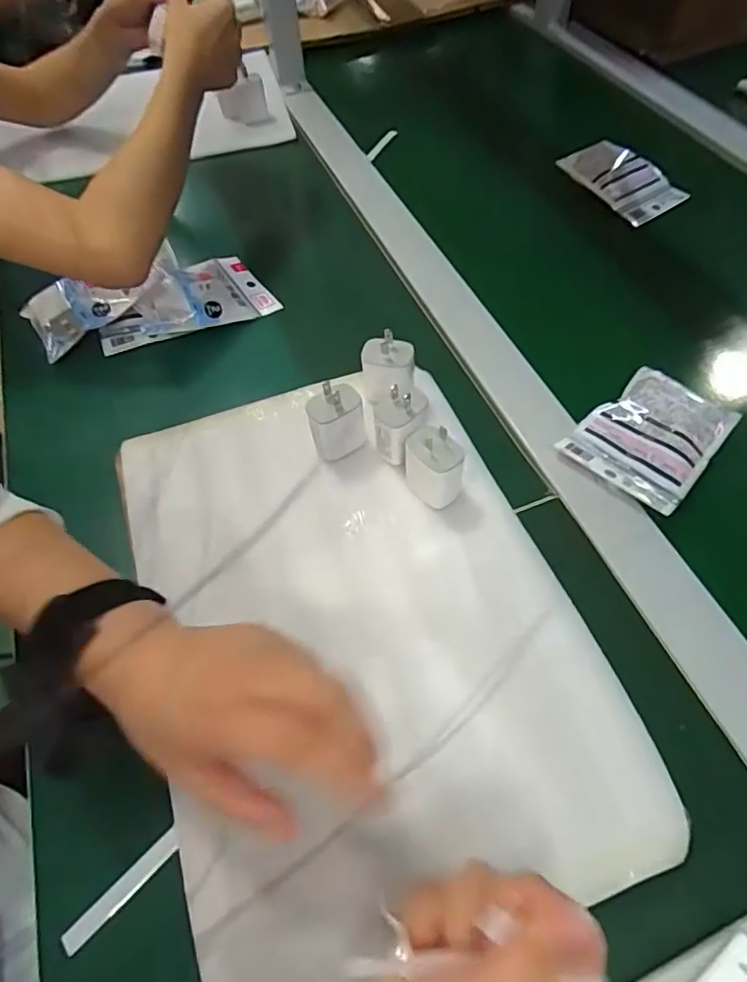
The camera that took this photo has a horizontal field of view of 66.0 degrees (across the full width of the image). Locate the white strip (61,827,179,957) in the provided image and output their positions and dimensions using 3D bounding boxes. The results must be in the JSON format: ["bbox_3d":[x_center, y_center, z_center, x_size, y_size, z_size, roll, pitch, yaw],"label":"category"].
[{"bbox_3d":[-0.137,0.220,0.316,0.071,0.004,0.012,-41,73,-21],"label":"white strip"}]

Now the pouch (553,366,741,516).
[{"bbox_3d":[0.221,-0.045,0.461,0.113,0.028,0.094,-41,63,-21],"label":"pouch"}]

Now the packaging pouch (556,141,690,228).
[{"bbox_3d":[0.296,-0.368,0.682,0.134,0.015,0.078,41,78,10],"label":"packaging pouch"}]

